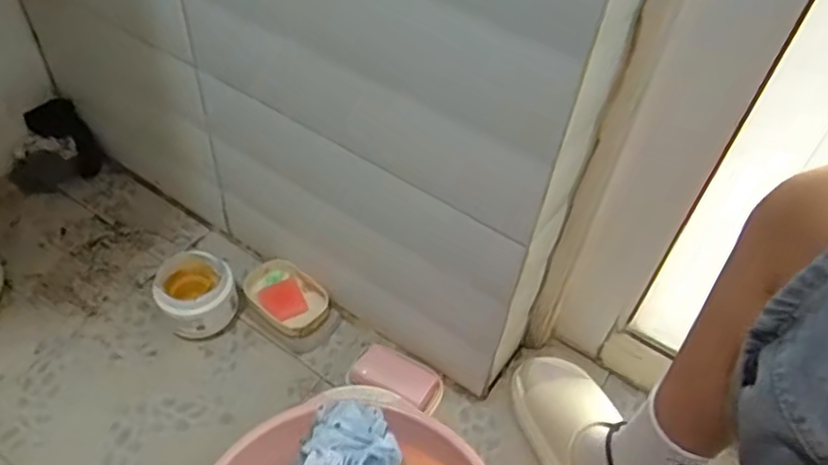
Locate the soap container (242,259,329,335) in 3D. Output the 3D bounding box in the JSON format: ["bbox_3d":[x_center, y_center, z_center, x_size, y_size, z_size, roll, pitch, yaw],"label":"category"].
[{"bbox_3d":[-0.182,0.093,0.908,0.134,0.027,0.083,33,53,22],"label":"soap container"}]

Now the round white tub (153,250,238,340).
[{"bbox_3d":[-0.291,0.090,0.866,0.094,0.090,0.108,-11,50,-16],"label":"round white tub"}]

